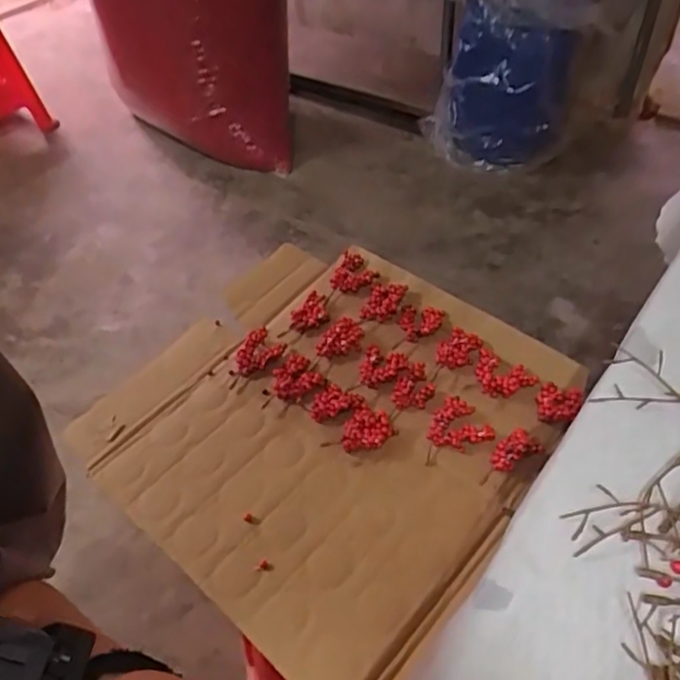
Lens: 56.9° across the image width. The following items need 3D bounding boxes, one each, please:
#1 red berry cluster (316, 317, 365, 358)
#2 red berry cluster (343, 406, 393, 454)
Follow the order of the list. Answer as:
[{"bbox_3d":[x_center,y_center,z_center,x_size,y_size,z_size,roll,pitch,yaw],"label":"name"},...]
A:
[{"bbox_3d":[-0.002,-0.001,0.807,0.057,0.021,0.042,-30,54,-22],"label":"red berry cluster"},{"bbox_3d":[0.032,0.103,0.720,0.053,0.020,0.054,7,48,11],"label":"red berry cluster"}]

